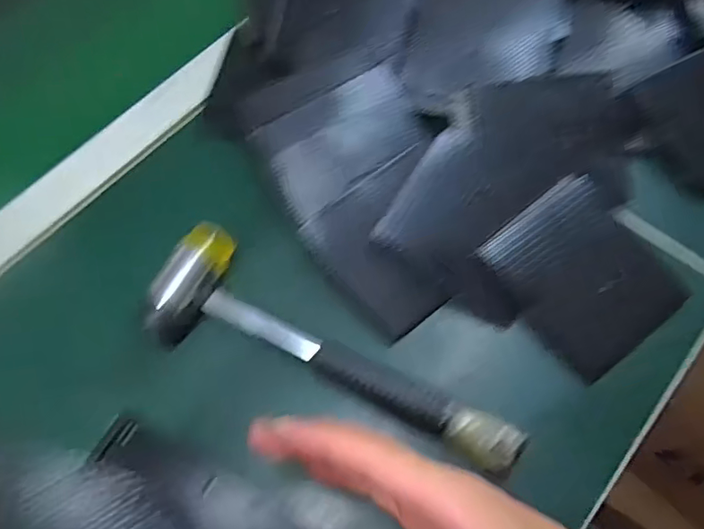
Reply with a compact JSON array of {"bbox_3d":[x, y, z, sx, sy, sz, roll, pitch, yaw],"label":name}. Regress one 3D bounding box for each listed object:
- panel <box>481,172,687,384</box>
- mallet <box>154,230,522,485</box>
[{"bbox_3d":[0.157,0.007,0.398,0.096,0.004,0.114,-36,83,-8],"label":"panel"},{"bbox_3d":[-0.008,0.051,0.376,0.244,0.031,0.078,21,66,10],"label":"mallet"}]

